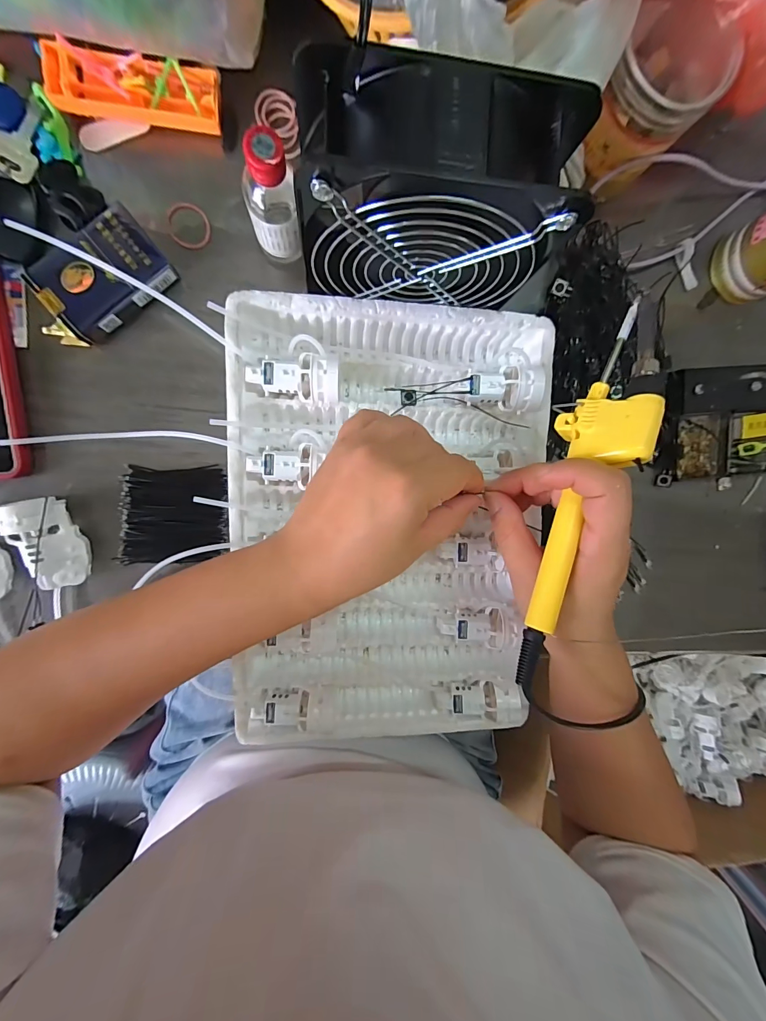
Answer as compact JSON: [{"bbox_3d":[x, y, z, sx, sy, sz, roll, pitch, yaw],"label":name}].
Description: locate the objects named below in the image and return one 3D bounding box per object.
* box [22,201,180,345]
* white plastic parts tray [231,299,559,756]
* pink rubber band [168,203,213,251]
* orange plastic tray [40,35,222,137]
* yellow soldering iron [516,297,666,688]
[{"bbox_3d":[-0.202,-0.170,0.275,0.083,0.026,0.058,-40,100,-1],"label":"box"},{"bbox_3d":[0.008,0.017,0.308,0.241,0.052,0.340,1,97,-7],"label":"white plastic parts tray"},{"bbox_3d":[-0.148,-0.218,0.291,0.031,0.005,0.032,-2,97,-14],"label":"pink rubber band"},{"bbox_3d":[-0.172,-0.296,0.264,0.108,0.016,0.035,-1,97,-7],"label":"orange plastic tray"},{"bbox_3d":[0.118,-0.012,0.218,0.034,0.037,0.226,17,89,-9],"label":"yellow soldering iron"}]

